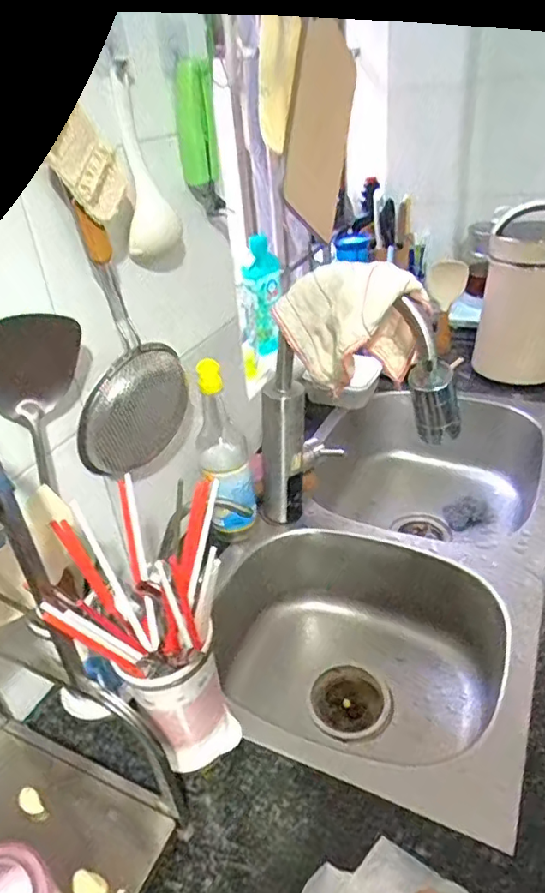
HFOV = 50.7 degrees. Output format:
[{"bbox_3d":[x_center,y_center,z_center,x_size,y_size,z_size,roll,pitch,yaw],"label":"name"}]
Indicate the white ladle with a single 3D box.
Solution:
[{"bbox_3d":[-0.136,-0.297,0.605,0.042,0.174,0.050,2,33,12],"label":"white ladle"}]

